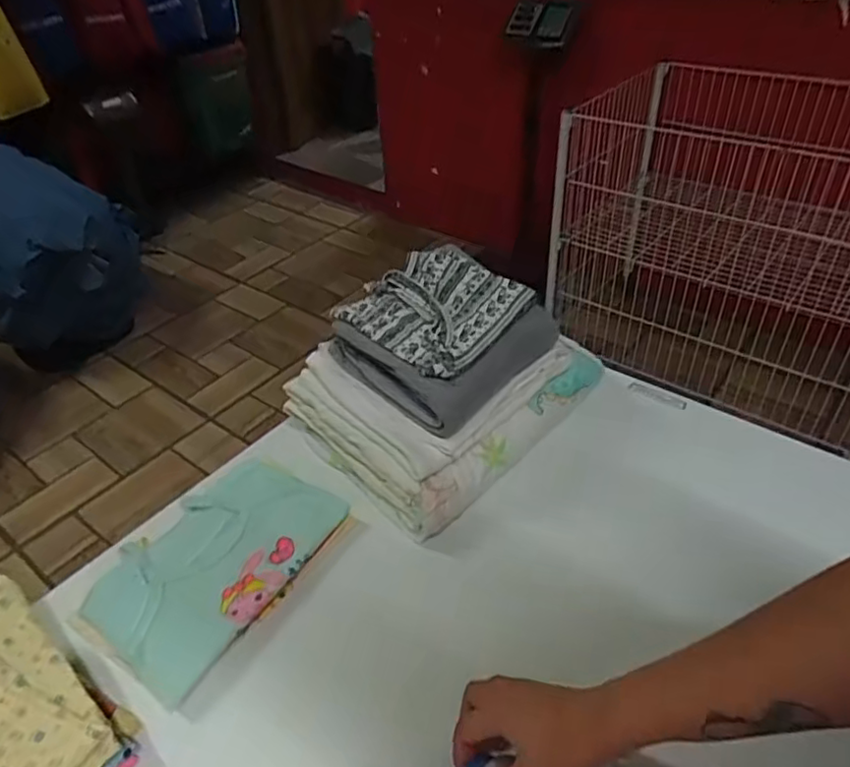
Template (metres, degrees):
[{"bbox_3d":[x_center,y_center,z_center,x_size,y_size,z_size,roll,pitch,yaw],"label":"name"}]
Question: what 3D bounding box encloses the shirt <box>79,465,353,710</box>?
[{"bbox_3d":[-0.213,0.181,0.645,0.155,0.032,0.236,21,45,28],"label":"shirt"}]

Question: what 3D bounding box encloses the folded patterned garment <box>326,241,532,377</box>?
[{"bbox_3d":[0.016,-0.088,0.694,0.169,0.034,0.162,-34,48,-32],"label":"folded patterned garment"}]

